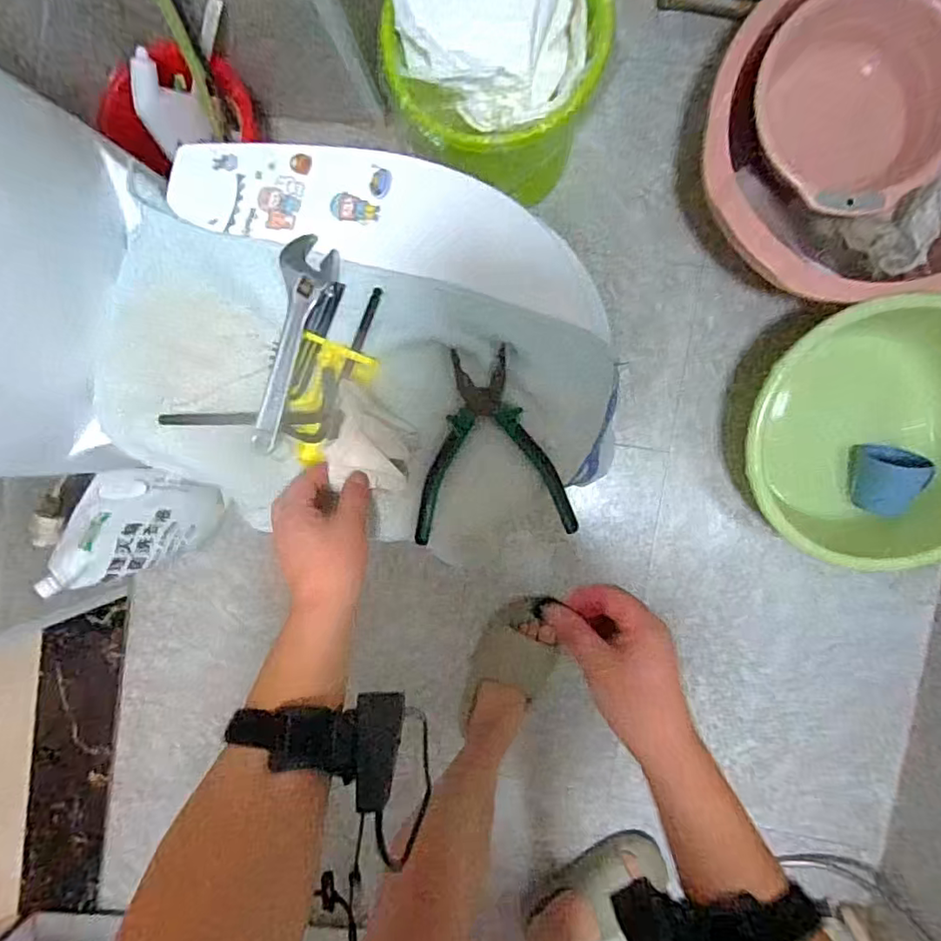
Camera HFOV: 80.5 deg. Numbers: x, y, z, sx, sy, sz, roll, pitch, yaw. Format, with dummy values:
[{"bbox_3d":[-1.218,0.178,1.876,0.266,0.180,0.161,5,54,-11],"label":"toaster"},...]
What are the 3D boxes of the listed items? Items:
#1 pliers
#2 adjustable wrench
[{"bbox_3d":[0.014,-0.022,0.494,0.138,0.013,0.163,-6,93,7],"label":"pliers"},{"bbox_3d":[-0.157,-0.111,0.493,0.050,0.023,0.191,11,95,5],"label":"adjustable wrench"}]

